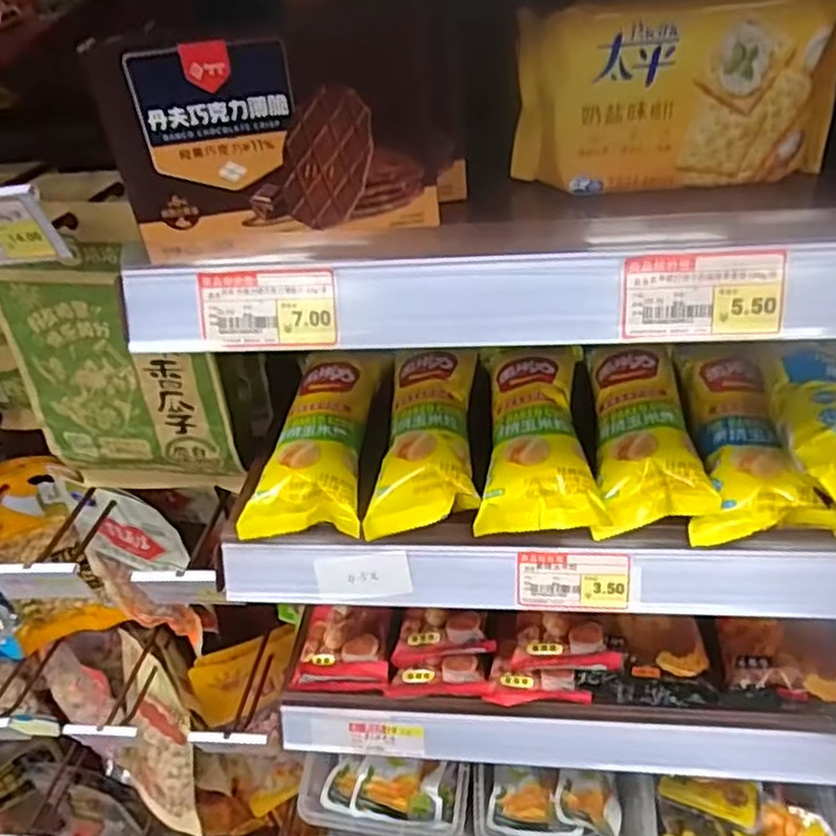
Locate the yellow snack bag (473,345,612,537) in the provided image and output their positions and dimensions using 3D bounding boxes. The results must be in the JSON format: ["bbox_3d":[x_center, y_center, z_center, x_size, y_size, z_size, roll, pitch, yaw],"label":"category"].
[{"bbox_3d":[0.084,-0.001,0.505,0.075,0.033,0.184,0,39,8],"label":"yellow snack bag"}]

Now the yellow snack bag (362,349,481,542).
[{"bbox_3d":[0.008,0.004,0.517,0.068,0.038,0.177,-1,39,7],"label":"yellow snack bag"}]

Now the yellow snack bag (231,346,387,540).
[{"bbox_3d":[-0.072,0.007,0.518,0.074,0.034,0.175,-2,39,5],"label":"yellow snack bag"}]

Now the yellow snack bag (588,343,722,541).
[{"bbox_3d":[0.158,-0.001,0.496,0.067,0.036,0.189,2,40,11],"label":"yellow snack bag"}]

